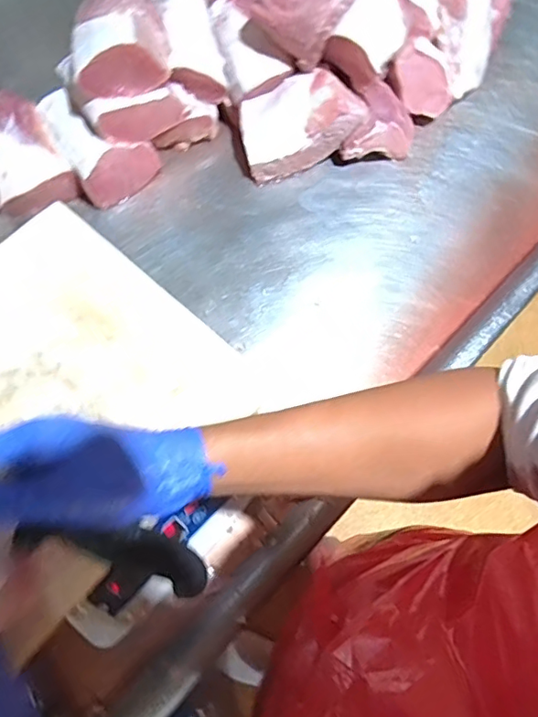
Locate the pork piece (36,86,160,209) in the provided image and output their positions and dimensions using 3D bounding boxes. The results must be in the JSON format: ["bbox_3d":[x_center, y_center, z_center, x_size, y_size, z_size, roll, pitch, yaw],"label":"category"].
[{"bbox_3d":[-0.250,-0.315,0.758,0.113,0.069,0.172,-37,73,-16],"label":"pork piece"}]

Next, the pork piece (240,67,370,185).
[{"bbox_3d":[0.043,-0.345,0.769,0.180,0.049,0.120,-28,89,9],"label":"pork piece"}]

